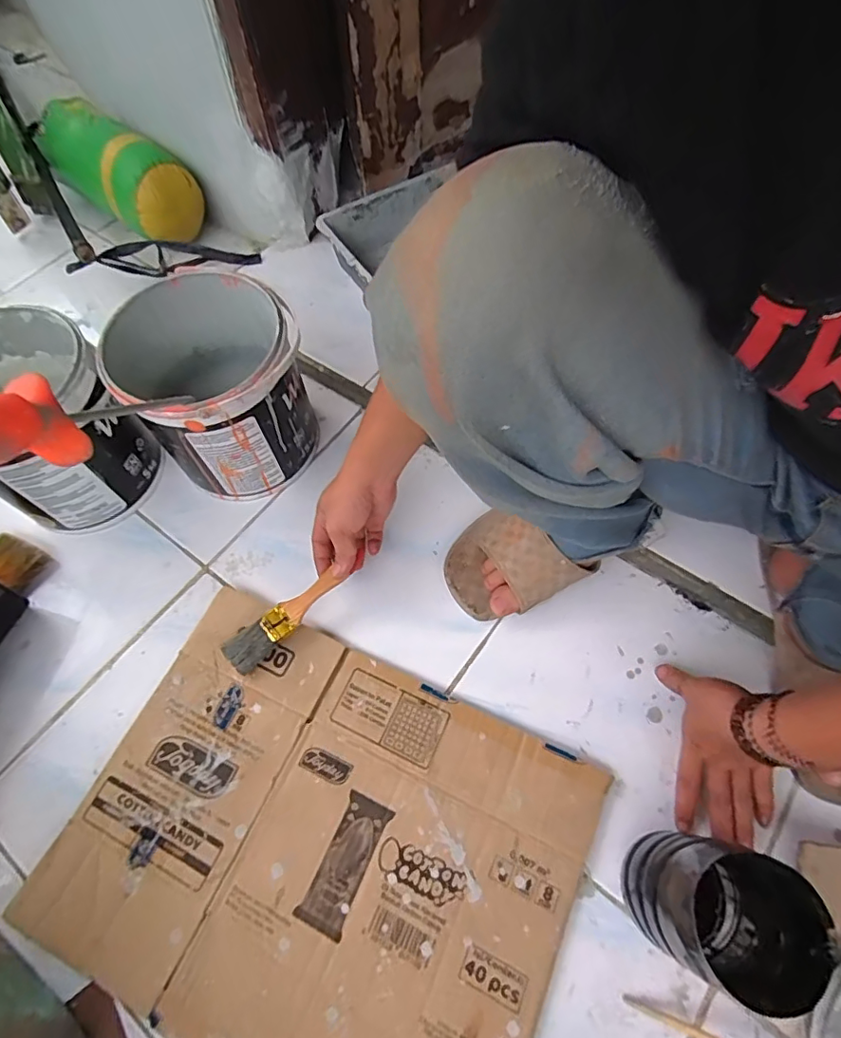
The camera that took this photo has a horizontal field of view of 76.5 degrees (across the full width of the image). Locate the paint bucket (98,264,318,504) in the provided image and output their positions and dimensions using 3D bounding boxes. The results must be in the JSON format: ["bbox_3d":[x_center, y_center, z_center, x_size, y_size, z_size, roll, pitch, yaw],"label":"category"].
[{"bbox_3d":[-0.216,-0.129,0.593,0.172,0.191,0.168,0,61,1],"label":"paint bucket"}]

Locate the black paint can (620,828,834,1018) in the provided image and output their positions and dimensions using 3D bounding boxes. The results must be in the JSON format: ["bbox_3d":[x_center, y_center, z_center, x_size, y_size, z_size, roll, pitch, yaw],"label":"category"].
[{"bbox_3d":[0.207,0.282,0.386,0.094,0.145,0.077,17,63,10],"label":"black paint can"}]

